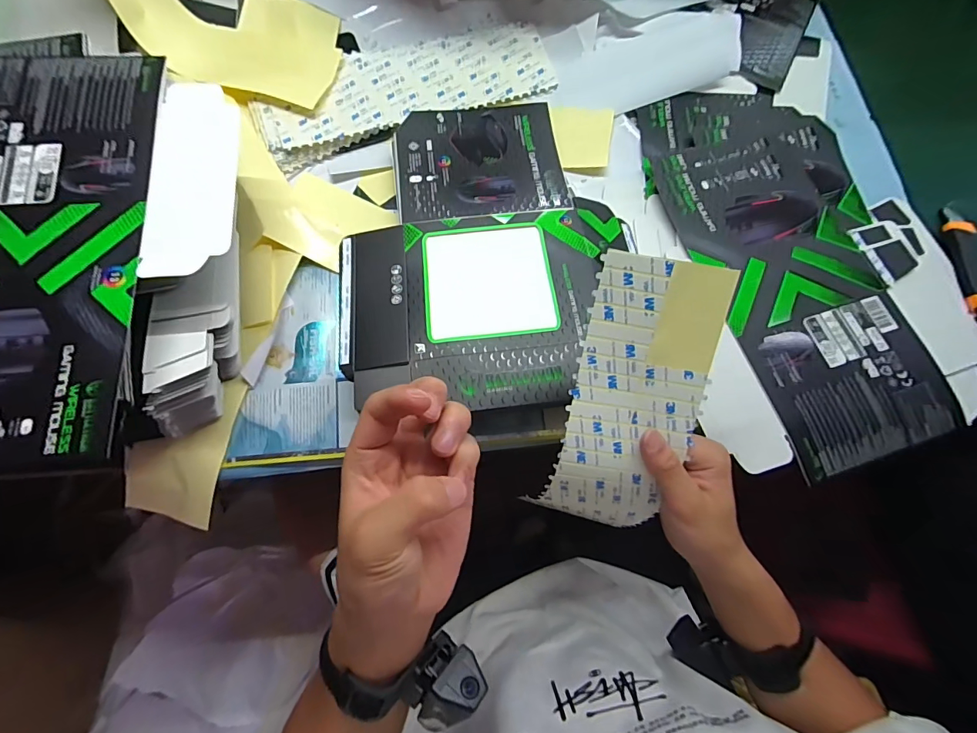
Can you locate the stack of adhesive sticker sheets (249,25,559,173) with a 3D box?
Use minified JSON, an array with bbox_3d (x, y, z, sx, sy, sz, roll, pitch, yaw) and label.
[{"bbox_3d":[-0.098,-0.347,0.543,0.361,0.023,0.117,-19,74,-6],"label":"stack of adhesive sticker sheets"}]

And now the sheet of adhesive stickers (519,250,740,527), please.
[{"bbox_3d":[0.104,0.030,0.329,0.092,0.038,0.215,13,107,4],"label":"sheet of adhesive stickers"}]

